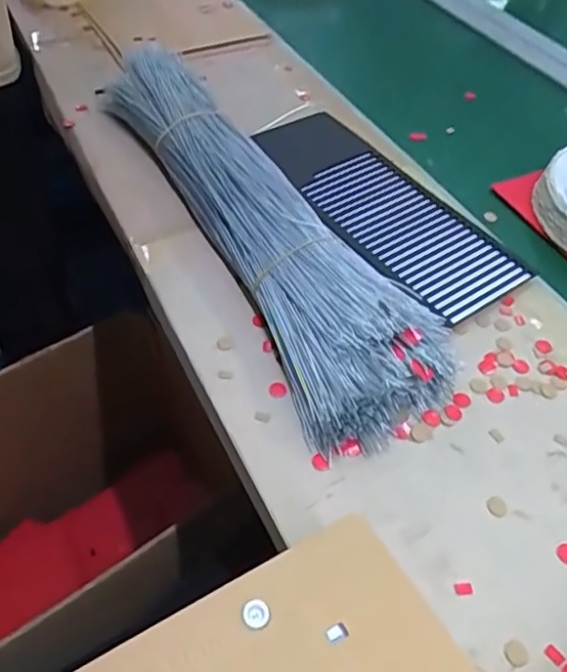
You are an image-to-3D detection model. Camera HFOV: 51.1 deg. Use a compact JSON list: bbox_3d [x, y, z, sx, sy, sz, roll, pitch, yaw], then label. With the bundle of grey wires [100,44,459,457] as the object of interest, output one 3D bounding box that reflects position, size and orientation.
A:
[{"bbox_3d":[-0.043,-0.136,0.581,0.129,0.059,0.557,-22,55,-19],"label":"bundle of grey wires"}]

